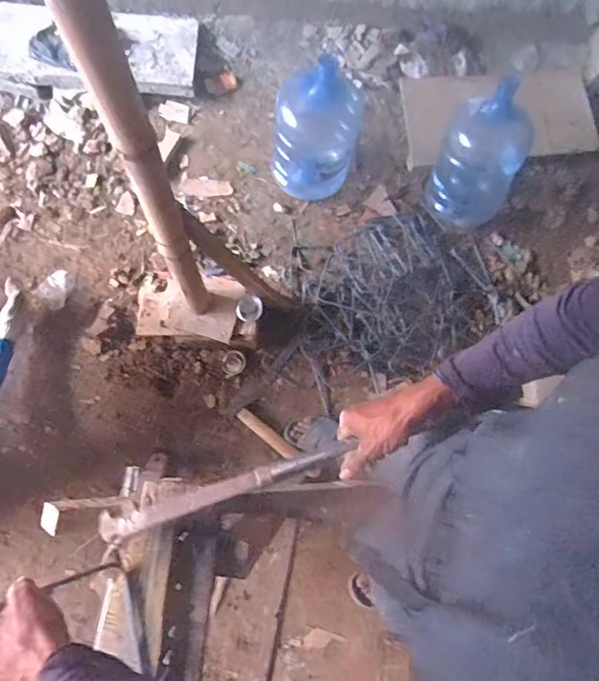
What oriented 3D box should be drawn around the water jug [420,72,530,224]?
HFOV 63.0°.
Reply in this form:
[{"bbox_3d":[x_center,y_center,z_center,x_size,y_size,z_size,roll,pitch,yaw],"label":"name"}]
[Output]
[{"bbox_3d":[0.610,-0.597,1.646,0.262,0.442,0.249,0,70,-1],"label":"water jug"}]

